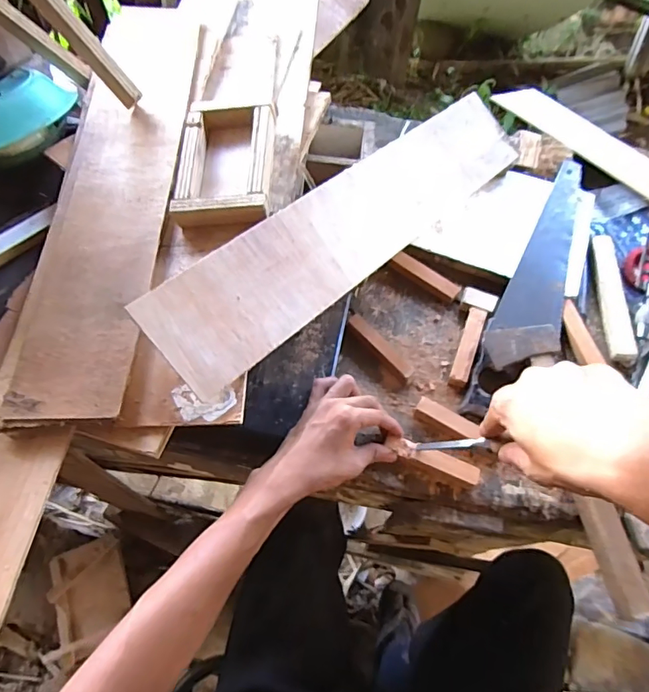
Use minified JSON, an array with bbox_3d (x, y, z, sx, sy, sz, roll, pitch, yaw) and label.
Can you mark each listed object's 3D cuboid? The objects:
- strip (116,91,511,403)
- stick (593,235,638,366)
[{"bbox_3d":[0.053,-0.156,0.575,0.575,0.012,0.114,-40,95,-28],"label":"strip"},{"bbox_3d":[0.377,-0.072,0.624,0.033,0.009,0.200,10,62,2],"label":"stick"}]

